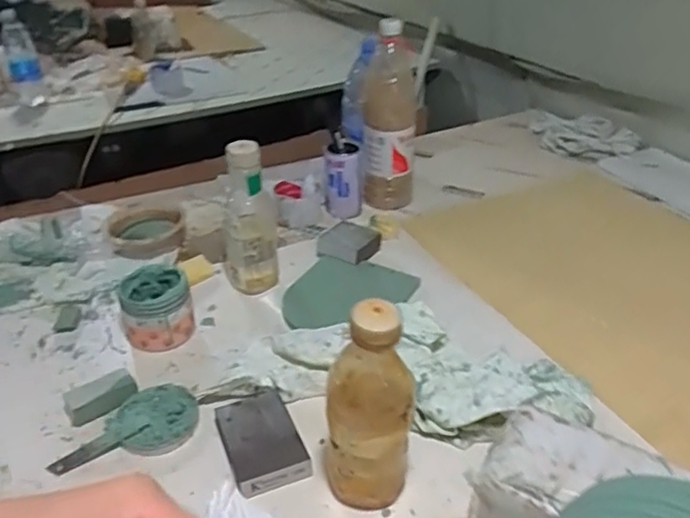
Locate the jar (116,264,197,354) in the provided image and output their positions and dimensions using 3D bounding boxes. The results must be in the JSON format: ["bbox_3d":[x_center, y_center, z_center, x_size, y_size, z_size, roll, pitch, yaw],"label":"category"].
[{"bbox_3d":[-0.231,0.059,0.738,0.078,0.076,0.081,-1,33,0],"label":"jar"}]

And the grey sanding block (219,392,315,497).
[{"bbox_3d":[-0.082,0.176,0.593,0.072,0.019,0.107,-15,35,-21],"label":"grey sanding block"}]

